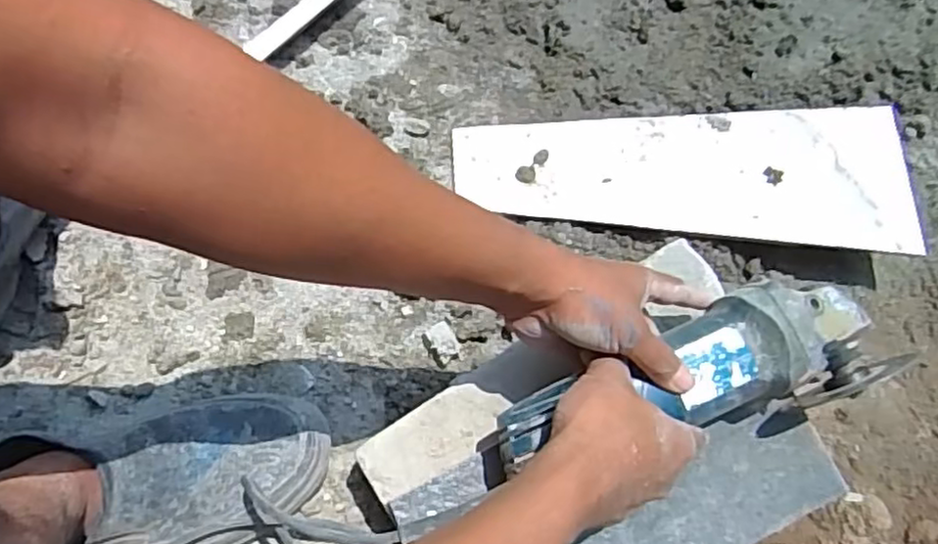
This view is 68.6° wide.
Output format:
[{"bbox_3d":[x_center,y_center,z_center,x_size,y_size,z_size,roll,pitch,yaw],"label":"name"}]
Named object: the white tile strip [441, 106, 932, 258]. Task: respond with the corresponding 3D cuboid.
[{"bbox_3d":[0.188,-0.080,0.605,0.392,0.017,0.125,-1,79,-1],"label":"white tile strip"}]

